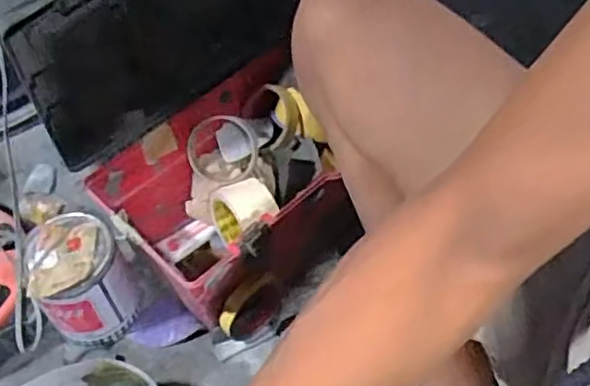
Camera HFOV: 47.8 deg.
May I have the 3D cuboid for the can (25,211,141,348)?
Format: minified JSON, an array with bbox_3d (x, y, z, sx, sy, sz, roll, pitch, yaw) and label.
[{"bbox_3d":[-0.239,0.098,0.753,0.096,0.131,0.098,-2,54,2],"label":"can"}]

